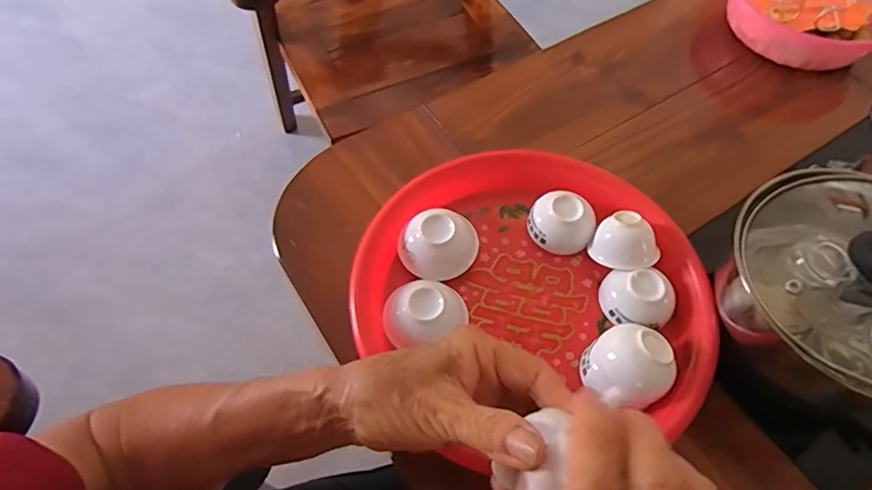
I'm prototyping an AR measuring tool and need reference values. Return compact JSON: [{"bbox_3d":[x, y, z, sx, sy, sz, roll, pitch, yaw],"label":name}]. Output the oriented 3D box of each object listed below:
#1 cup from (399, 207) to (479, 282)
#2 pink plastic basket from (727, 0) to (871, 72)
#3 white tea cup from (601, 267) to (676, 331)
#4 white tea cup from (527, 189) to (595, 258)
[{"bbox_3d":[0.002,-0.001,0.412,0.060,0.036,0.054,4,58,0],"label":"cup"},{"bbox_3d":[0.392,-0.255,0.564,0.149,0.058,0.160,1,58,-2],"label":"pink plastic basket"},{"bbox_3d":[0.151,0.041,0.393,0.049,0.028,0.043,11,59,4],"label":"white tea cup"},{"bbox_3d":[0.100,-0.018,0.429,0.045,0.027,0.048,1,58,-2],"label":"white tea cup"}]

